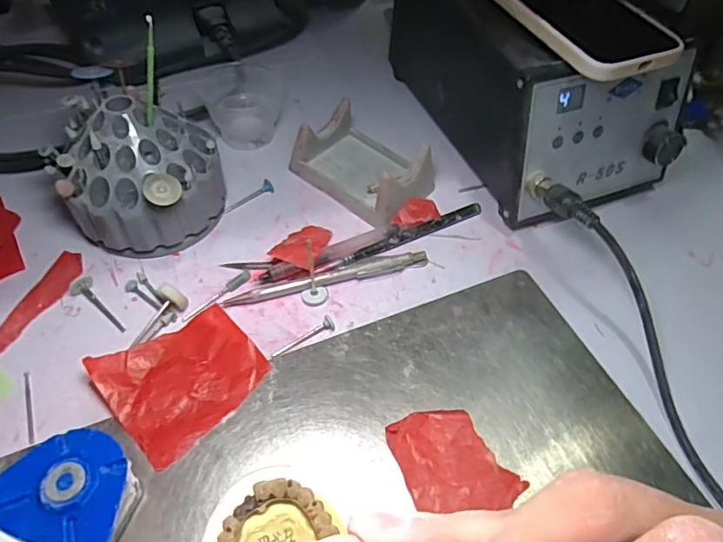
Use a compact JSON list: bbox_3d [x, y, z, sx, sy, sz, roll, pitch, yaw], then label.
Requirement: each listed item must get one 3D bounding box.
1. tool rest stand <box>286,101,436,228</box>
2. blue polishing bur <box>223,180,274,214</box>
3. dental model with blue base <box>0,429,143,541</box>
[{"bbox_3d":[0.003,-0.084,0.401,0.094,0.039,0.065,37,60,21],"label":"tool rest stand"},{"bbox_3d":[-0.085,-0.056,0.398,0.042,0.008,0.008,-37,64,-26],"label":"blue polishing bur"},{"bbox_3d":[-0.140,0.115,0.247,0.064,0.031,0.068,2,54,-2],"label":"dental model with blue base"}]

